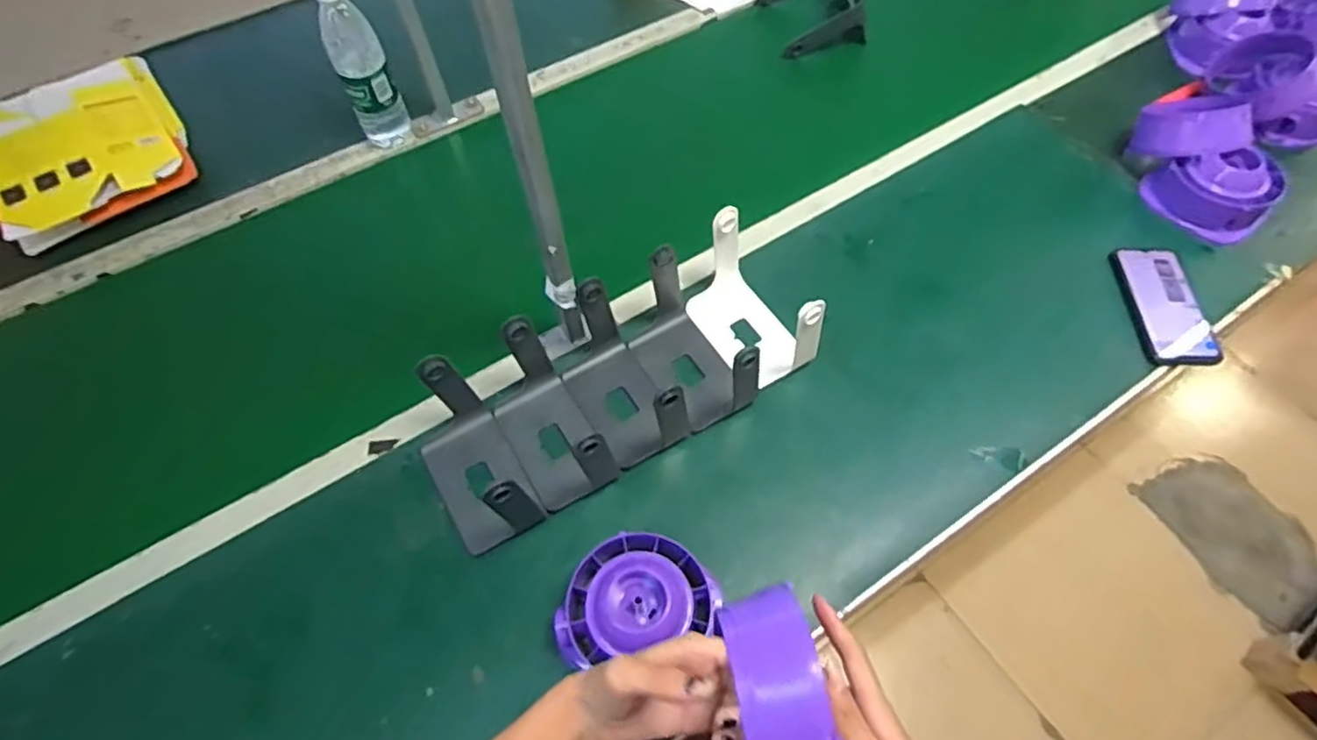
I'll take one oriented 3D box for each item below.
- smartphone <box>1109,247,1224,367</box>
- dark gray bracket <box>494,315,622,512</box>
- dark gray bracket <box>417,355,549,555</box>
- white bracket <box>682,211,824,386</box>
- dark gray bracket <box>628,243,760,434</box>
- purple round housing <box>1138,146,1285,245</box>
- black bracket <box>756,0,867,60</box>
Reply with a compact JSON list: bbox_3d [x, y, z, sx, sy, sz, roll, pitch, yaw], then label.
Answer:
[{"bbox_3d":[0.590,-0.078,0.783,0.090,0.010,0.165,4,61,-3],"label":"smartphone"},{"bbox_3d":[-0.119,0.040,0.673,0.084,0.120,0.159,-30,63,-15],"label":"dark gray bracket"},{"bbox_3d":[-0.192,0.076,0.650,0.087,0.122,0.160,-28,62,-14],"label":"dark gray bracket"},{"bbox_3d":[0.101,-0.079,0.731,0.087,0.123,0.175,-31,63,-15],"label":"white bracket"},{"bbox_3d":[0.031,-0.032,0.709,0.079,0.122,0.168,-30,63,-15],"label":"dark gray bracket"},{"bbox_3d":[0.694,-0.226,0.839,0.116,0.062,0.135,-39,66,-19],"label":"purple round housing"},{"bbox_3d":[0.259,-0.603,1.092,0.146,0.077,0.154,-12,60,-5],"label":"black bracket"}]

